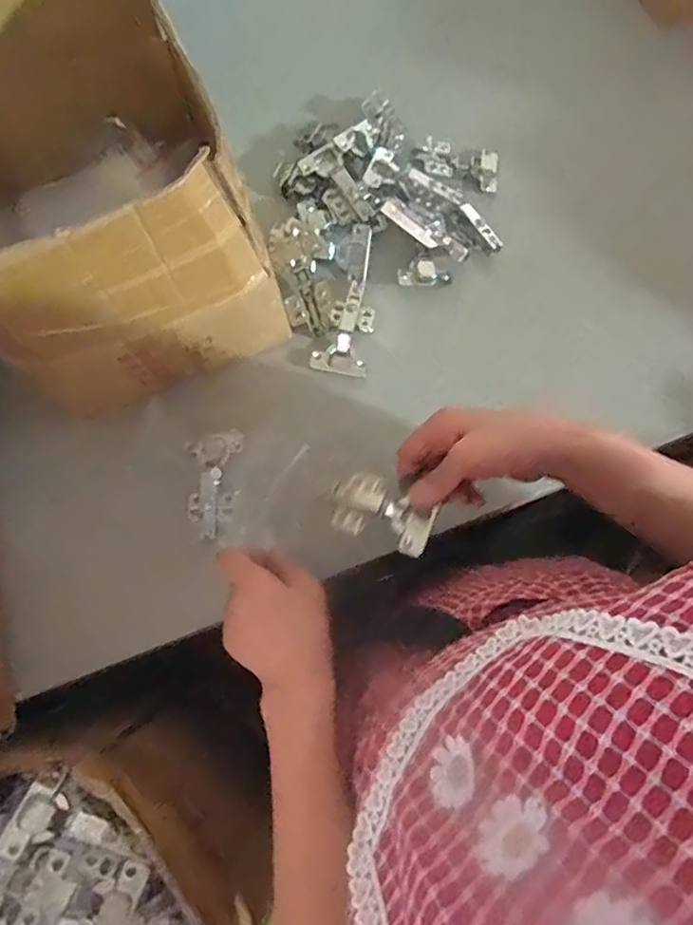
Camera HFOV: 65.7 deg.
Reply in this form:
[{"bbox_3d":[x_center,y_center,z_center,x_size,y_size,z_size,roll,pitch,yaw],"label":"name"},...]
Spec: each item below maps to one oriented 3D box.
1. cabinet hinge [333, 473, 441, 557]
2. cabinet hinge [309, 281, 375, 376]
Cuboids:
[{"bbox_3d":[0.029,0.043,0.458,0.093,0.026,0.053,27,77,22],"label":"cabinet hinge"},{"bbox_3d":[0.004,-0.144,0.580,0.057,0.017,0.103,17,75,6],"label":"cabinet hinge"}]

